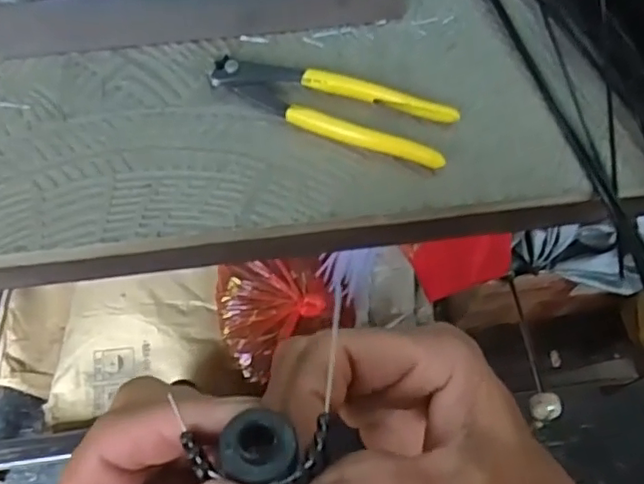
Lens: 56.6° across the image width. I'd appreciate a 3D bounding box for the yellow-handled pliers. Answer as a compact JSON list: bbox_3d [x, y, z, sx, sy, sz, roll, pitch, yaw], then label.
[{"bbox_3d":[0.006,-0.090,0.396,0.159,0.014,0.043,17,62,7],"label":"yellow-handled pliers"}]

